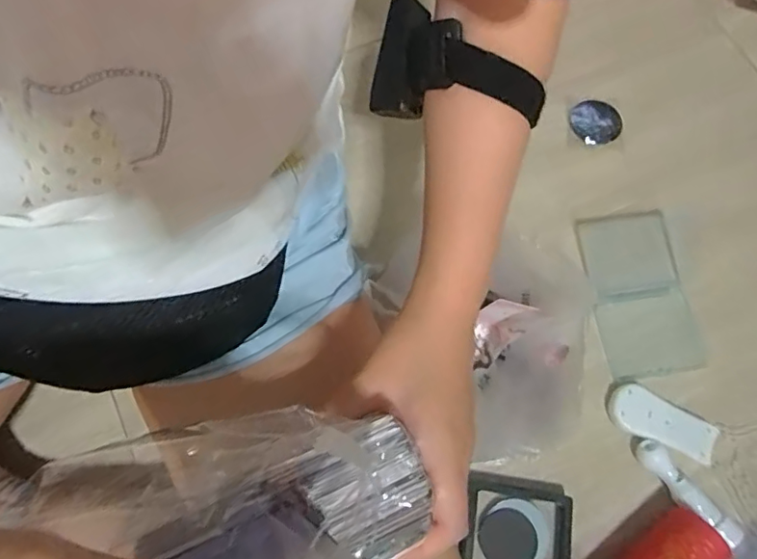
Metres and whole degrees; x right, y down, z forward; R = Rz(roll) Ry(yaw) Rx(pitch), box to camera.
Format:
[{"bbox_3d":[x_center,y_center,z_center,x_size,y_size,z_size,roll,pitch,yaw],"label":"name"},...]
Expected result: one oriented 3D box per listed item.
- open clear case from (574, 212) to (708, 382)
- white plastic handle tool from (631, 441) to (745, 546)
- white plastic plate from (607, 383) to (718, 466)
[{"bbox_3d":[0.263,0.012,0.559,0.099,0.007,0.167,-5,71,-5],"label":"open clear case"},{"bbox_3d":[0.271,0.188,0.489,0.024,0.021,0.104,-35,75,-14],"label":"white plastic handle tool"},{"bbox_3d":[0.262,0.133,0.511,0.097,0.014,0.043,26,71,7],"label":"white plastic plate"}]

